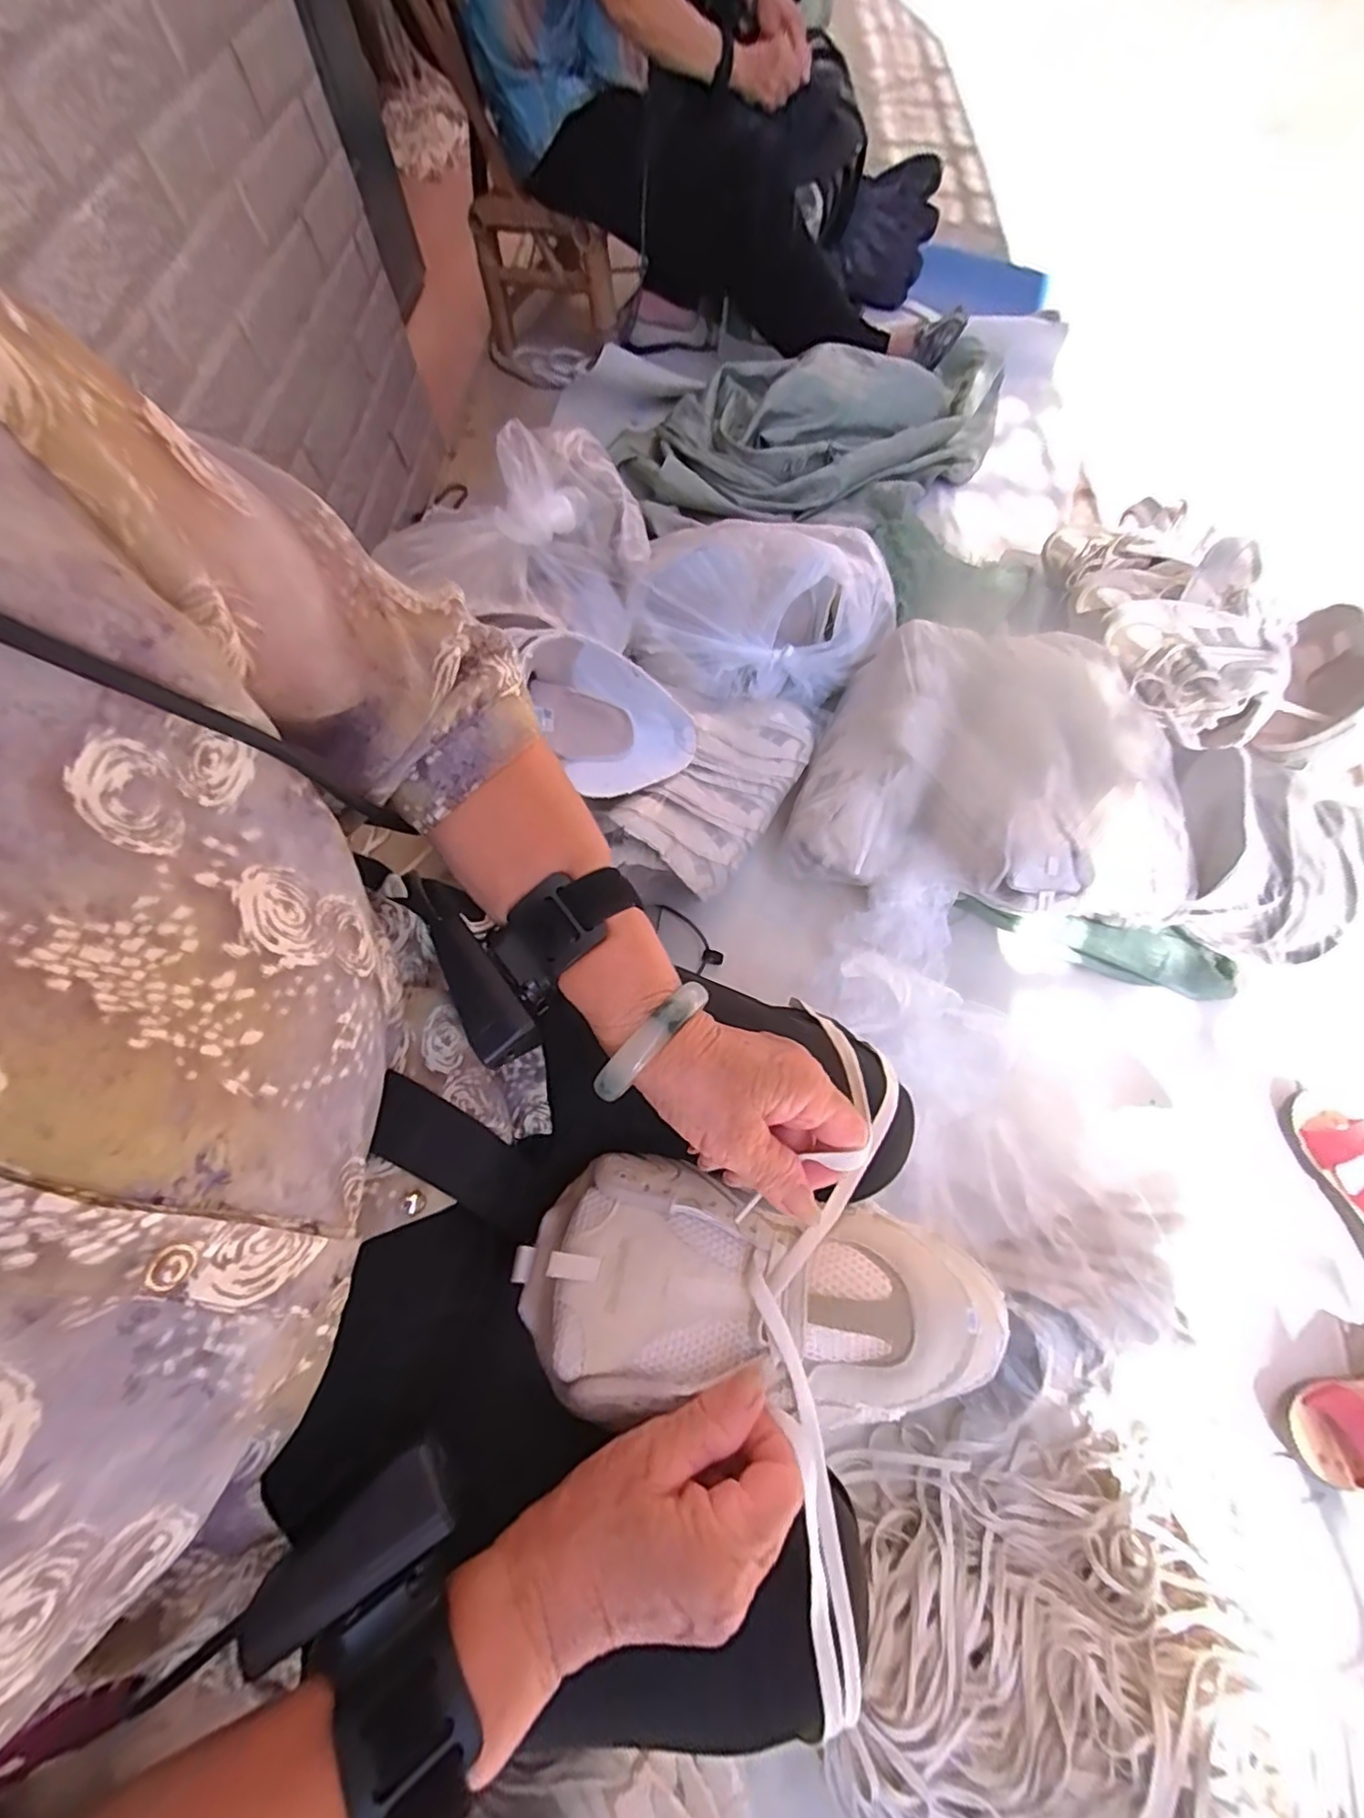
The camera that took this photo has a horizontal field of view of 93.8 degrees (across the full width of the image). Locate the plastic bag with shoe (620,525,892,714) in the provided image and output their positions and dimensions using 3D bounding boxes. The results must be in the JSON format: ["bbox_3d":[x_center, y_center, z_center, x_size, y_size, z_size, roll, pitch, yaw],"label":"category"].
[{"bbox_3d":[0.113,-0.413,0.868,0.352,0.224,0.213,2,66,2],"label":"plastic bag with shoe"}]

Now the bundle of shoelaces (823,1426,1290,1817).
[{"bbox_3d":[0.308,0.677,0.531,0.343,0.118,0.359,-1,66,1],"label":"bundle of shoelaces"}]

